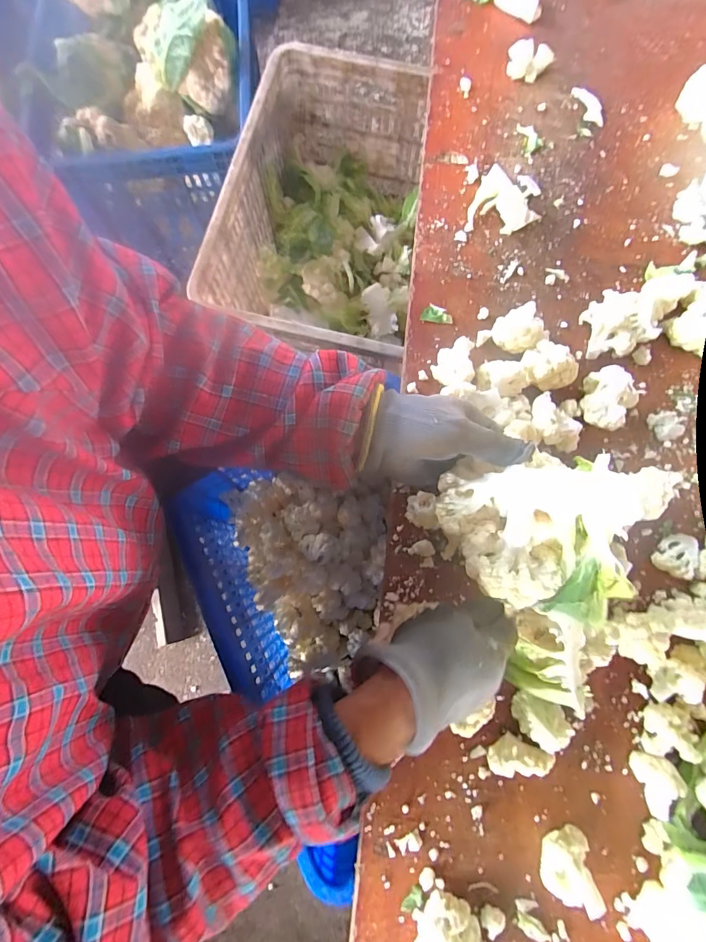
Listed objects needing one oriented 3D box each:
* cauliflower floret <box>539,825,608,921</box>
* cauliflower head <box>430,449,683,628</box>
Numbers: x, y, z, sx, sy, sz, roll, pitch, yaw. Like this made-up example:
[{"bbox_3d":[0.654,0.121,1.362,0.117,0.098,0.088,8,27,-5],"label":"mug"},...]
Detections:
[{"bbox_3d":[0.177,0.324,0.329,0.038,0.046,0.042,5,77,1],"label":"cauliflower floret"},{"bbox_3d":[0.130,0.044,0.278,0.124,0.066,0.102,9,77,1],"label":"cauliflower head"}]

